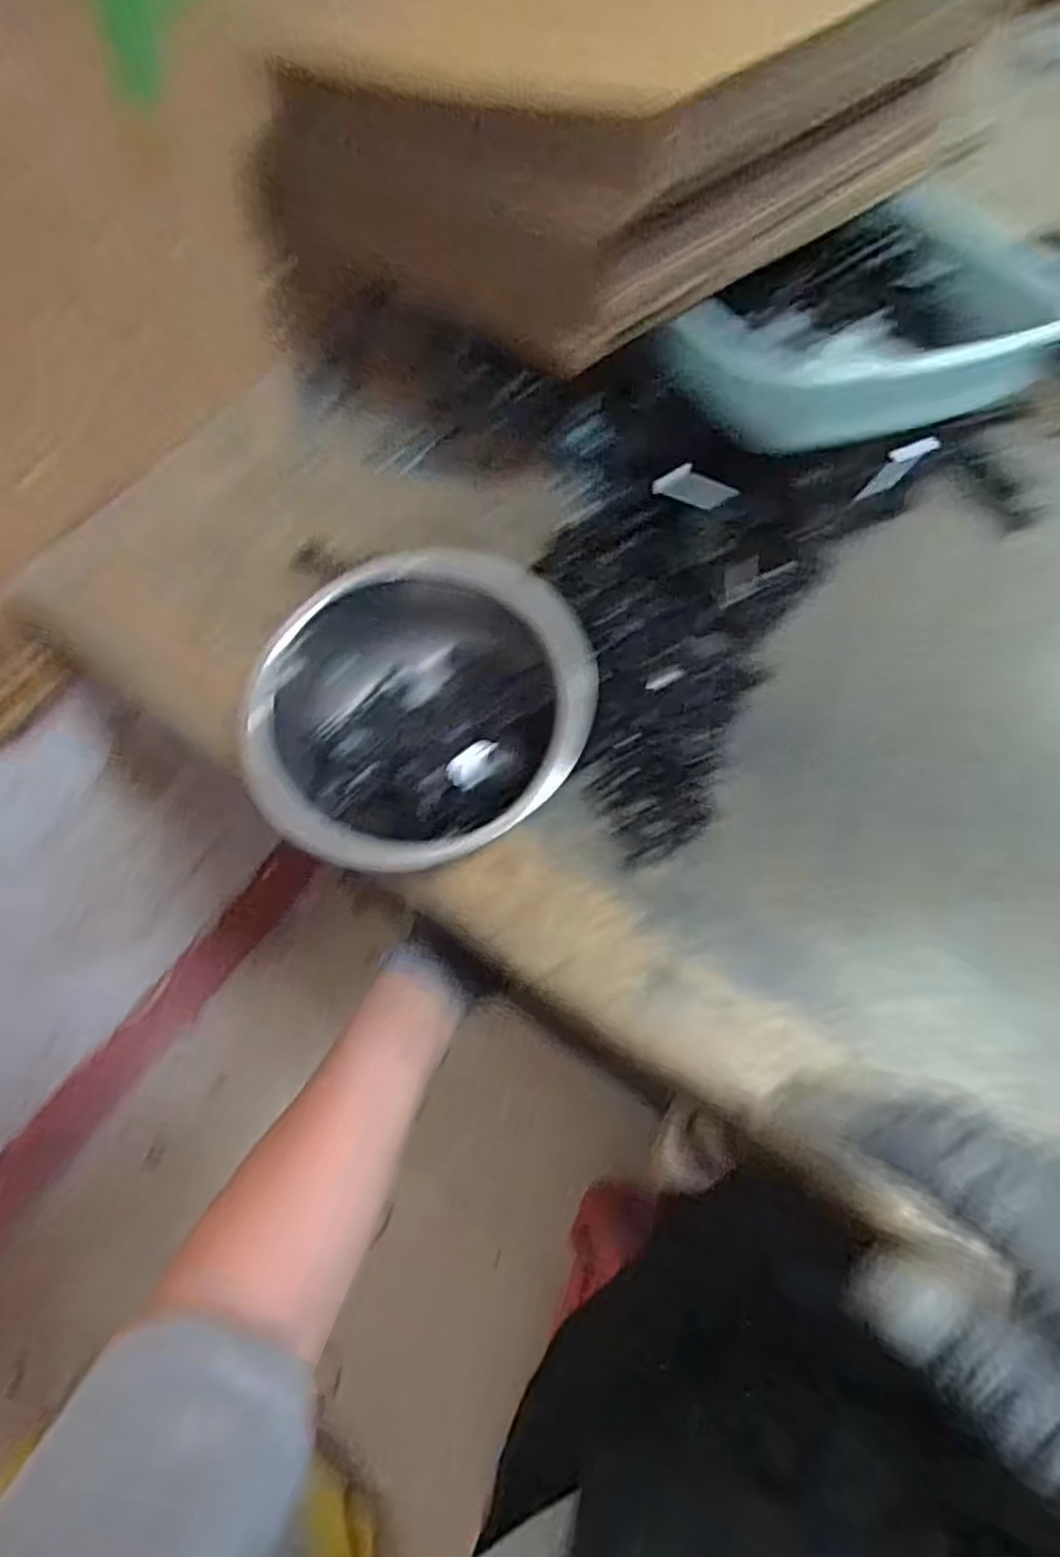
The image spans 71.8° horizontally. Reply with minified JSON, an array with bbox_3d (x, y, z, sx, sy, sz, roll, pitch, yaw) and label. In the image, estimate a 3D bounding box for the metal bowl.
[{"bbox_3d":[-0.052,-0.044,0.402,0.172,0.086,0.155,9,66,8],"label":"metal bowl"}]

